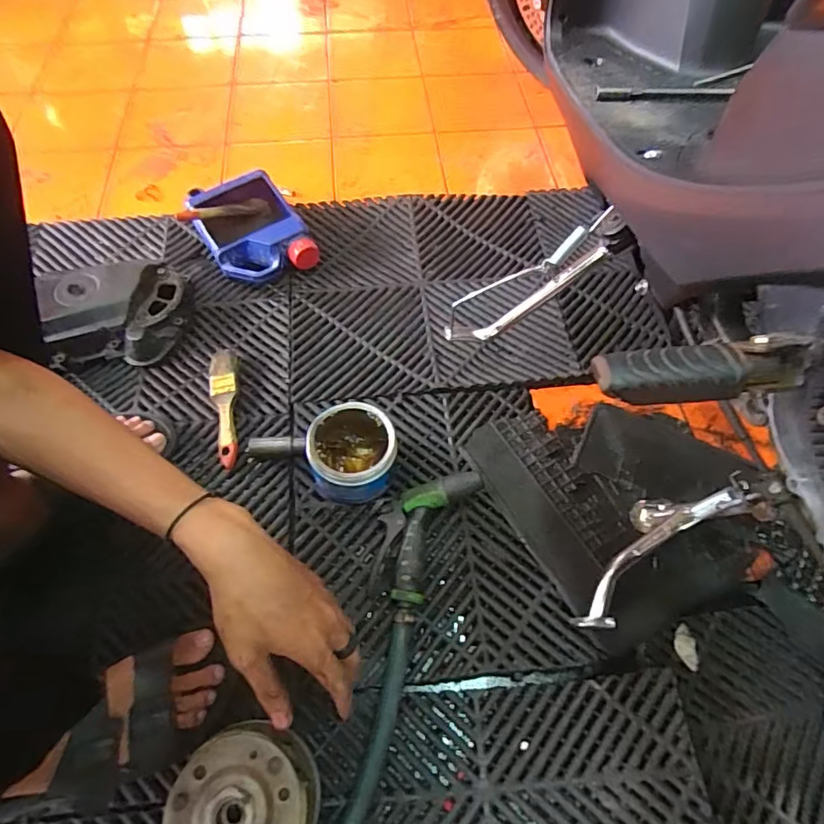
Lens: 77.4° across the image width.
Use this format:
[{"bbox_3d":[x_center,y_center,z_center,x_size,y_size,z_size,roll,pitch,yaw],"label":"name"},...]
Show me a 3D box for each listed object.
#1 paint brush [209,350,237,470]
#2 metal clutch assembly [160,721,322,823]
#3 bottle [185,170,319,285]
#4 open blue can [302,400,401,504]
[{"bbox_3d":[-0.251,-0.009,0.682,0.036,0.018,0.177,-9,61,-5],"label":"paint brush"},{"bbox_3d":[-0.144,0.344,0.451,0.117,0.077,0.114,0,61,0],"label":"metal clutch assembly"},{"bbox_3d":[-0.255,-0.288,0.810,0.140,0.071,0.221,-26,64,-14],"label":"bottle"},{"bbox_3d":[-0.071,0.051,0.617,0.097,0.080,0.100,0,61,0],"label":"open blue can"}]

